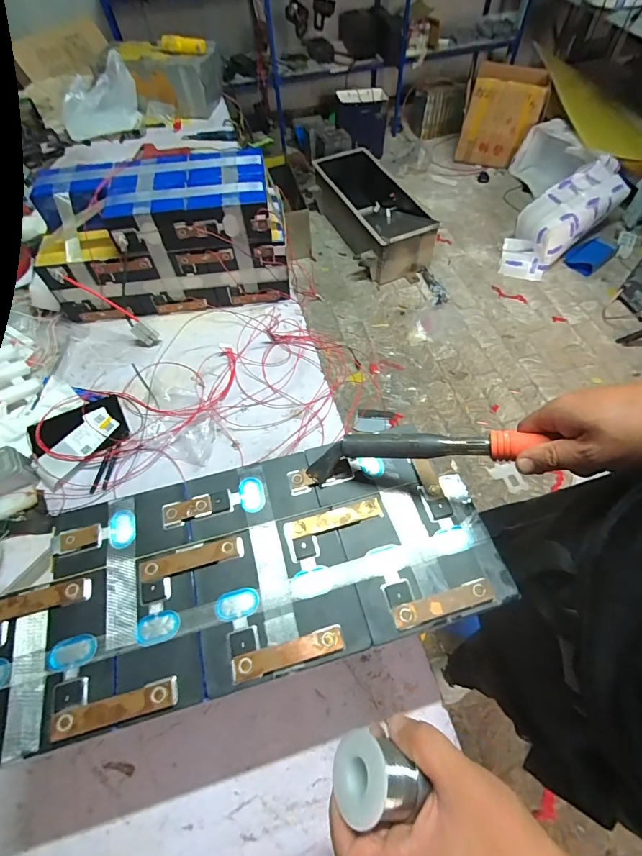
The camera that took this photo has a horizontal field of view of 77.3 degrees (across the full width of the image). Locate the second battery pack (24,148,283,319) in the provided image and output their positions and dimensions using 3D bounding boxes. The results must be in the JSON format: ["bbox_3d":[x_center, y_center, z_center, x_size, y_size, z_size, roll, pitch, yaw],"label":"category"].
[{"bbox_3d":[-0.318,-0.399,0.848,0.481,0.219,0.224,-4,59,0],"label":"second battery pack"}]

